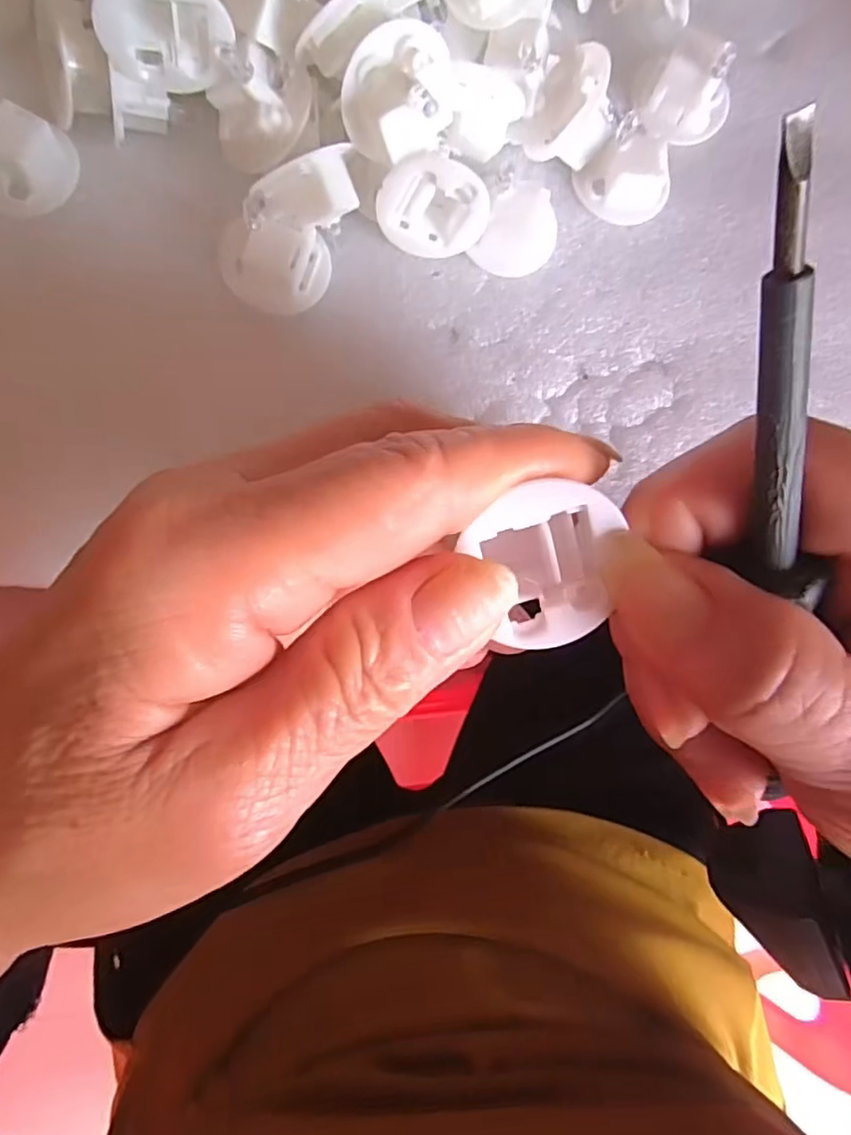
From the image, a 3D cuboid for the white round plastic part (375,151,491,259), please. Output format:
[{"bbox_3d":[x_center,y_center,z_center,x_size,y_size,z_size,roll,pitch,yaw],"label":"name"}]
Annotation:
[{"bbox_3d":[0.002,-0.108,0.187,0.032,0.028,0.010,3,66,-13],"label":"white round plastic part"}]

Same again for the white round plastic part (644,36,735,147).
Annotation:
[{"bbox_3d":[0.089,-0.157,0.204,0.026,0.023,0.025,0,86,-6],"label":"white round plastic part"}]

